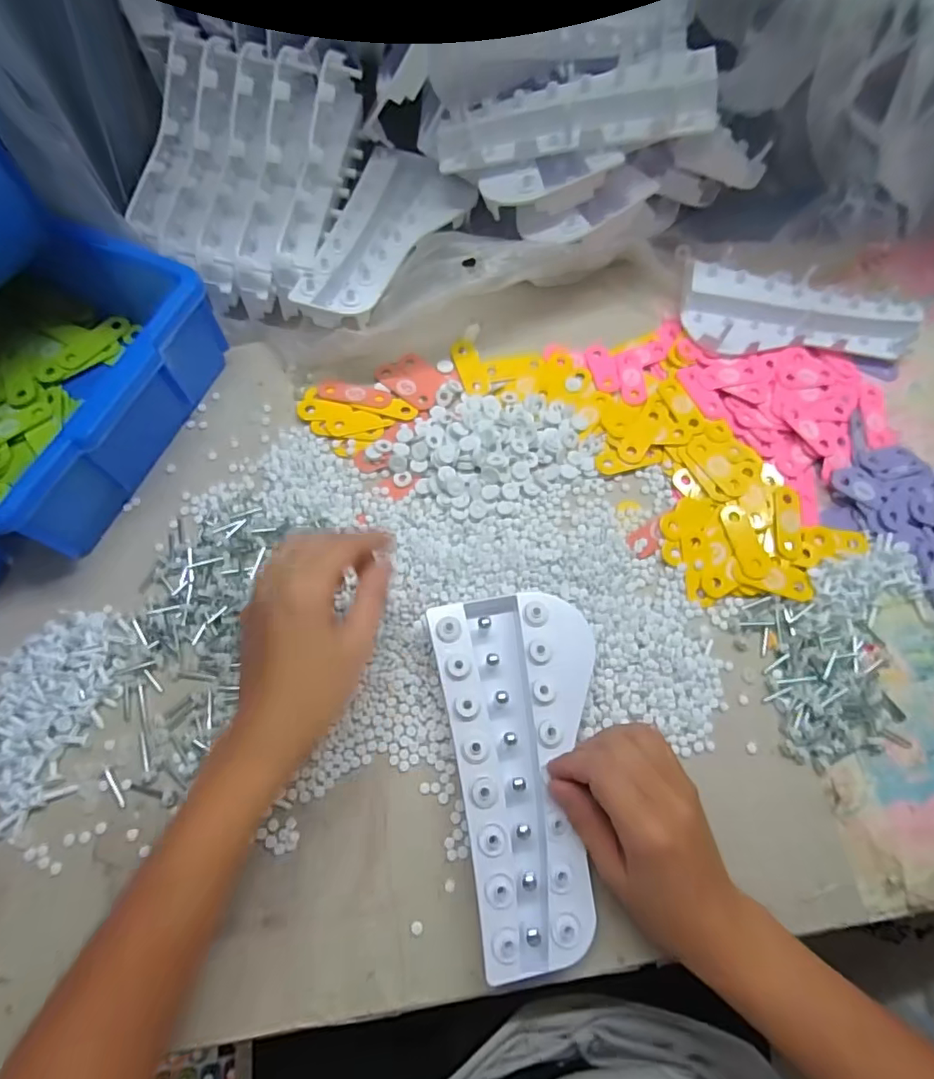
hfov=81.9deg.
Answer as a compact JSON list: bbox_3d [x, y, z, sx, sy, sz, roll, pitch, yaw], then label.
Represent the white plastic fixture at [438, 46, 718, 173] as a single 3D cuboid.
[{"bbox_3d":[0.087,-0.354,0.453,0.225,0.038,0.045,-2,67,14],"label":"white plastic fixture"}]

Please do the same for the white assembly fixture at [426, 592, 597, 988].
[{"bbox_3d":[0.035,0.152,0.365,0.108,0.029,0.225,-1,66,-3],"label":"white assembly fixture"}]

